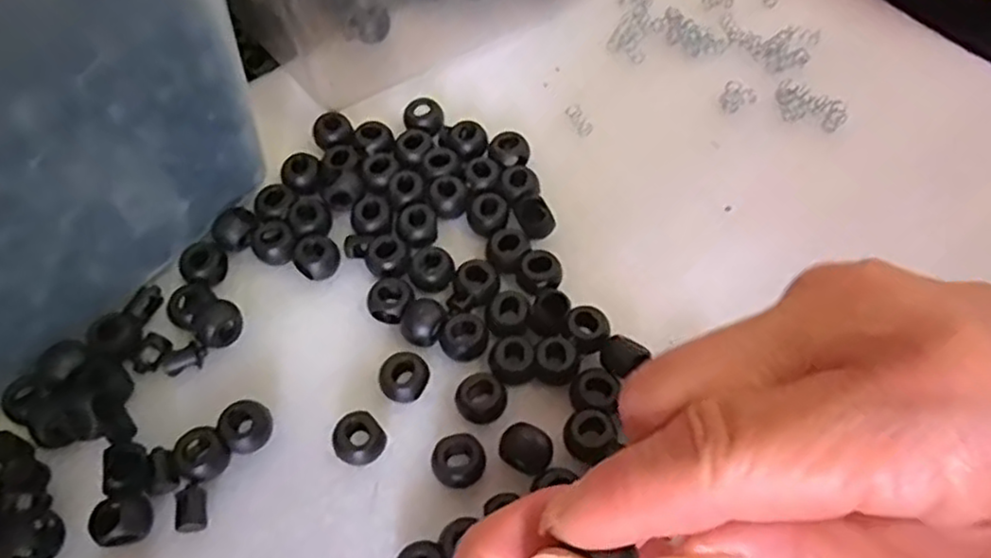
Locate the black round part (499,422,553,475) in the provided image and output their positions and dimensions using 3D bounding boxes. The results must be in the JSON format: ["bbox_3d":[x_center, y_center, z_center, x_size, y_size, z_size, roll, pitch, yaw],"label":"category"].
[{"bbox_3d":[0.011,0.062,0.255,0.018,0.018,0.014,26,61,14],"label":"black round part"}]

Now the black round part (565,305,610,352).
[{"bbox_3d":[0.036,0.019,0.277,0.016,0.007,0.019,-20,61,-13],"label":"black round part"}]

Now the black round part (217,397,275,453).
[{"bbox_3d":[-0.093,0.055,0.262,0.016,0.013,0.018,39,65,20],"label":"black round part"}]

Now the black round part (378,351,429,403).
[{"bbox_3d":[-0.035,0.039,0.270,0.017,0.014,0.018,1,58,-1],"label":"black round part"}]

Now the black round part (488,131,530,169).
[{"bbox_3d":[0.006,-0.060,0.330,0.019,0.010,0.017,-13,59,-9],"label":"black round part"}]

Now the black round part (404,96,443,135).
[{"bbox_3d":[-0.035,-0.077,0.341,0.018,0.010,0.020,-1,58,-2],"label":"black round part"}]

